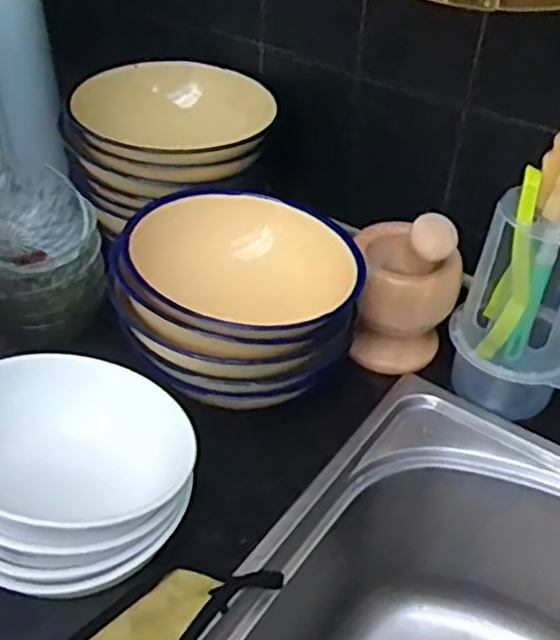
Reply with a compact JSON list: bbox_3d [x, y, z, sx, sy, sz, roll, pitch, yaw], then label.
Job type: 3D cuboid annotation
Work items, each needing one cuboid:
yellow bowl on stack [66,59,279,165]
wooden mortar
[{"bbox_3d":[-0.096,-0.185,0.680,0.164,0.065,0.164,2,41,-1],"label":"yellow bowl on stack"},{"bbox_3d":[0.115,-0.036,0.657,0.091,0.153,0.093,2,41,0],"label":"wooden mortar"}]

